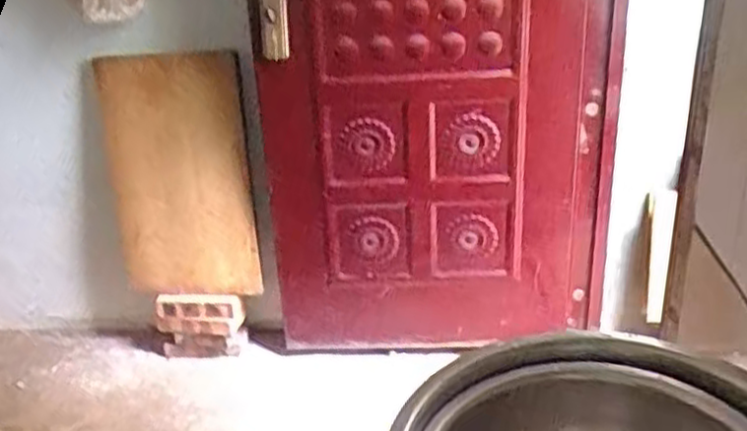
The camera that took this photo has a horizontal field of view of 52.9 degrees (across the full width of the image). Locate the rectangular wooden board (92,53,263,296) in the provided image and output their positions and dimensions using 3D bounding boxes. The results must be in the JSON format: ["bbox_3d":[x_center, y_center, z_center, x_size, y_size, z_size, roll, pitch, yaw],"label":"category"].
[{"bbox_3d":[-0.456,-0.079,1.770,0.334,0.595,0.036,2,27,5],"label":"rectangular wooden board"}]

